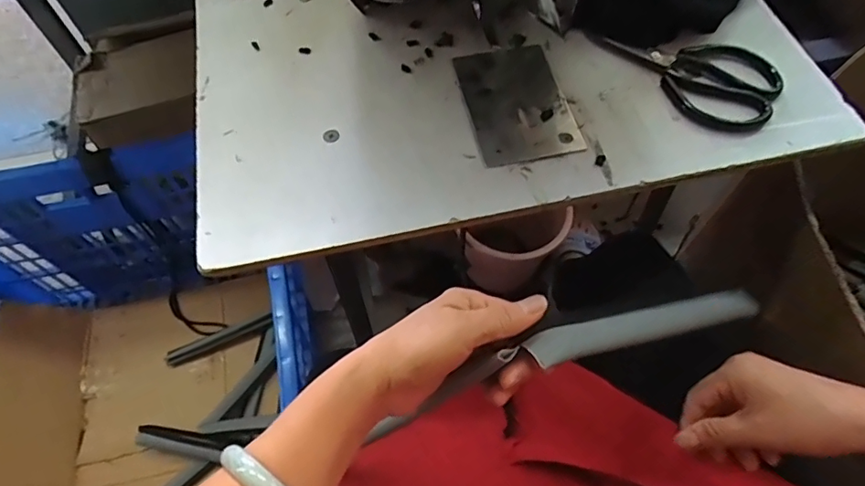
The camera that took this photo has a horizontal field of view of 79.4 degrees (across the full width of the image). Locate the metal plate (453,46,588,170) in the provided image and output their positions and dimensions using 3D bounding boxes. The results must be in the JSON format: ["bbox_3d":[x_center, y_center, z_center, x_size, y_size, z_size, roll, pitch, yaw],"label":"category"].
[{"bbox_3d":[0.079,-0.136,0.498,0.094,0.006,0.142,-11,62,-5],"label":"metal plate"}]

